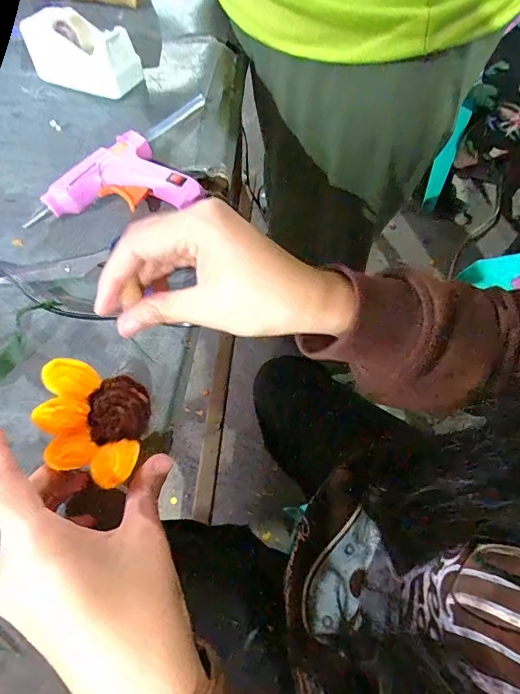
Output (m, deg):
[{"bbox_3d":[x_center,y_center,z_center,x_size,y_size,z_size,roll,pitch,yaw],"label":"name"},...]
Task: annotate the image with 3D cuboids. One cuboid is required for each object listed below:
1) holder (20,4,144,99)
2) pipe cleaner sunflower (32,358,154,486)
[{"bbox_3d":[-0.170,-0.274,0.379,0.107,0.050,0.047,24,65,11],"label":"holder"},{"bbox_3d":[-0.100,0.044,0.242,0.057,0.030,0.071,-1,64,1],"label":"pipe cleaner sunflower"}]

